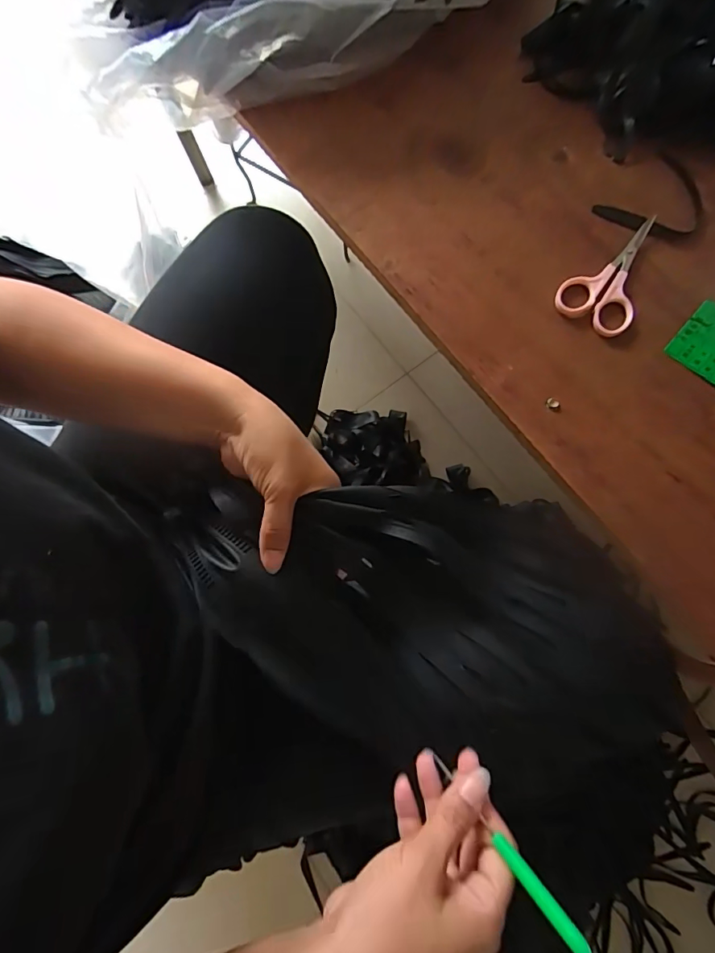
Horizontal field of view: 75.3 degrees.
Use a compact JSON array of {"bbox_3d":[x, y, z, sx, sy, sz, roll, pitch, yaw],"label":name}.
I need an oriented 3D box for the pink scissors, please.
[{"bbox_3d":[0.219,-0.168,0.386,0.060,0.007,0.113,40,80,11],"label":"pink scissors"}]

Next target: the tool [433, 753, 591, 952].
[{"bbox_3d":[0.087,0.218,0.272,0.011,0.007,0.111,-41,50,-8],"label":"tool"}]

